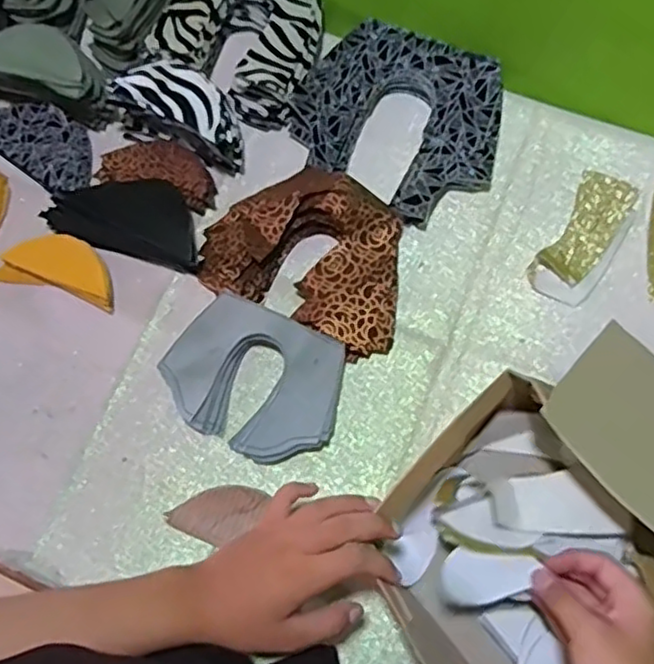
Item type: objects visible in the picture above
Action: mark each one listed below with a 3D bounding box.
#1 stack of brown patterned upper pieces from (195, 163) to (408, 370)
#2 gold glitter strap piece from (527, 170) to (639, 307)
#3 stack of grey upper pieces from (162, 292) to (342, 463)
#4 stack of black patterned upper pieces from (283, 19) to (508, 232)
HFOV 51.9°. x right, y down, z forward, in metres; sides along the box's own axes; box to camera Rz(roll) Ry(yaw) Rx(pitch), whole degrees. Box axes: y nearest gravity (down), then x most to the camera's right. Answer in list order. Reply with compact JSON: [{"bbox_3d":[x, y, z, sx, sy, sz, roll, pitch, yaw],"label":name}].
[{"bbox_3d":[-0.011,-0.071,0.601,0.185,0.051,0.132,26,74,11],"label":"stack of brown patterned upper pieces"},{"bbox_3d":[0.239,-0.087,0.616,0.058,0.005,0.134,30,75,12],"label":"gold glitter strap piece"},{"bbox_3d":[-0.062,0.042,0.573,0.149,0.029,0.114,24,74,11],"label":"stack of grey upper pieces"},{"bbox_3d":[0.072,-0.203,0.650,0.192,0.038,0.175,31,75,12],"label":"stack of black patterned upper pieces"}]

